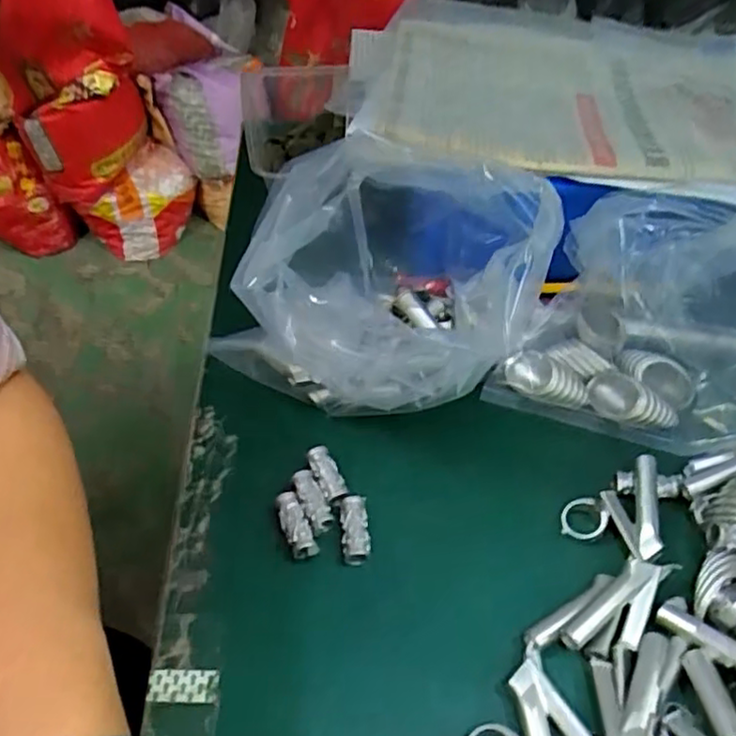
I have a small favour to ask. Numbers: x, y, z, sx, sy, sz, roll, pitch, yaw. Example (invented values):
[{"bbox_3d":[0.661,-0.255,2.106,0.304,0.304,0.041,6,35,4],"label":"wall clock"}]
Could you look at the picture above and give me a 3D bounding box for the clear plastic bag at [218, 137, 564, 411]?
[{"bbox_3d":[0.009,-0.044,0.381,0.154,0.100,0.149,30,52,25],"label":"clear plastic bag"}]

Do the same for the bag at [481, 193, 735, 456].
[{"bbox_3d":[0.151,-0.029,0.370,0.142,0.109,0.089,14,47,11],"label":"bag"}]

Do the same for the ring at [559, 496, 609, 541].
[{"bbox_3d":[0.106,0.074,0.336,0.022,0.006,0.021,-7,67,18],"label":"ring"}]

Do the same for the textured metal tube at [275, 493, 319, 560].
[{"bbox_3d":[-0.035,0.078,0.330,0.012,0.014,0.033,-17,49,-18],"label":"textured metal tube"}]

